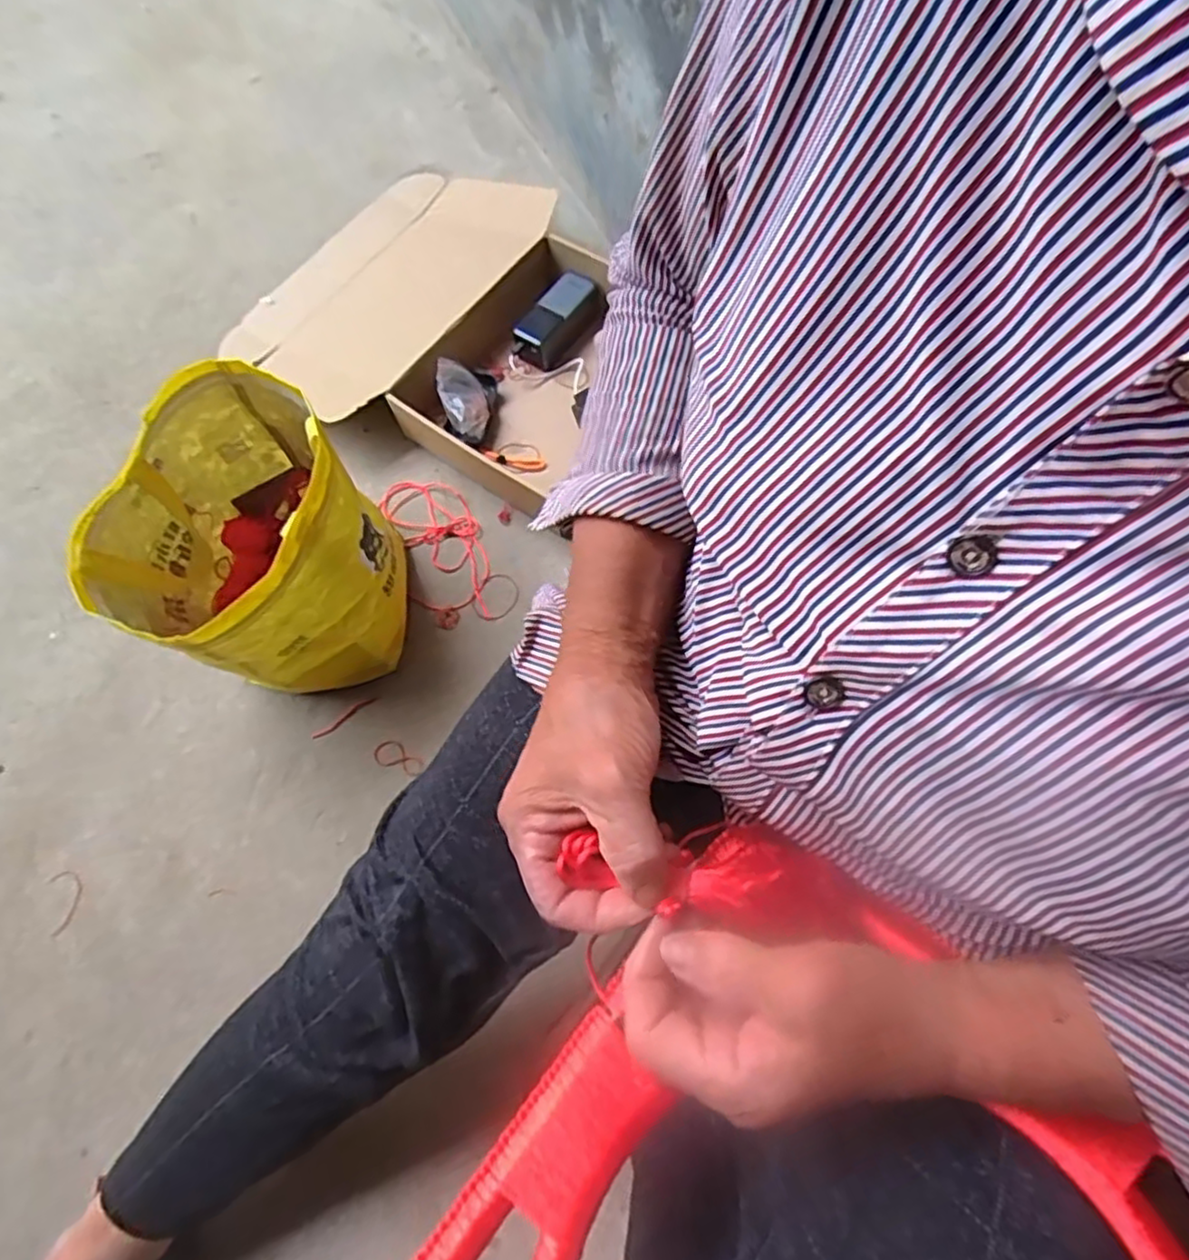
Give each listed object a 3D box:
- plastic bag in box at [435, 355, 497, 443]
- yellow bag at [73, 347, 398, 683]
[{"bbox_3d":[-0.157,-0.289,0.890,0.071,0.066,0.097,-13,69,-2],"label":"plastic bag in box"},{"bbox_3d":[-0.331,-0.076,0.722,0.223,0.247,0.254,19,71,10],"label":"yellow bag"}]

